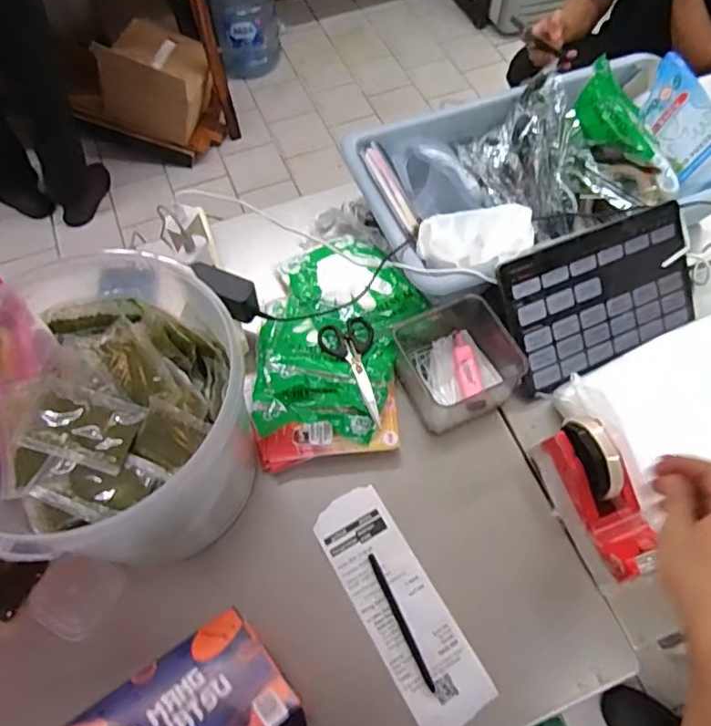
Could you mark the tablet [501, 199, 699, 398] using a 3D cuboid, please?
[{"bbox_3d":[0.297,-0.082,0.685,0.250,0.010,0.154,-24,107,-13],"label":"tablet"}]

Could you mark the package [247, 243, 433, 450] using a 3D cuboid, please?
[{"bbox_3d":[-0.020,-0.043,0.710,0.189,0.039,0.298,8,62,5],"label":"package"}]

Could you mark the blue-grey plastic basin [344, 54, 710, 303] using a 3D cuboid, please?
[{"bbox_3d":[0.249,-0.259,0.783,0.480,0.106,0.286,-20,63,-10],"label":"blue-grey plastic basin"}]

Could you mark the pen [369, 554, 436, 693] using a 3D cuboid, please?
[{"bbox_3d":[0.044,0.253,0.568,0.011,0.005,0.131,-22,63,-11],"label":"pen"}]

